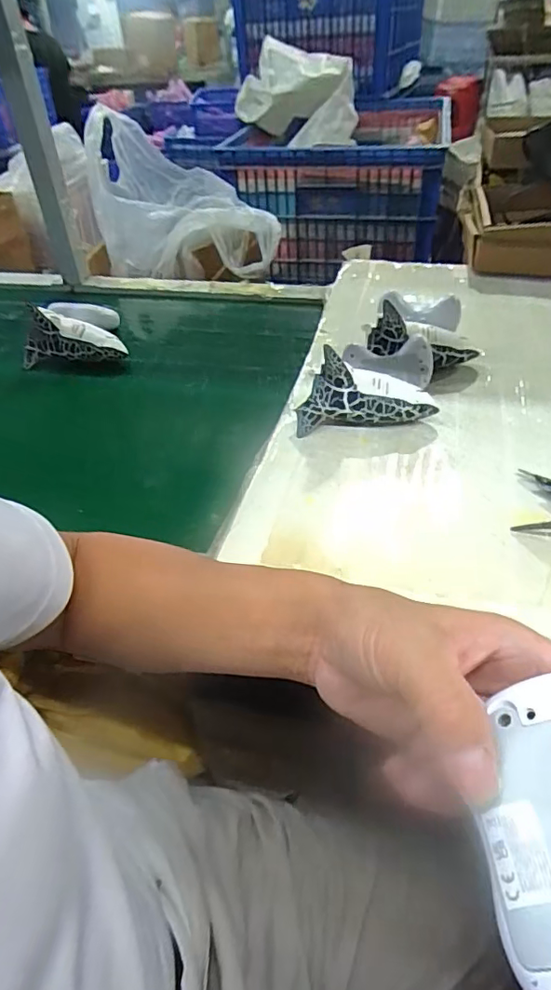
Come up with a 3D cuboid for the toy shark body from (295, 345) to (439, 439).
[{"bbox_3d":[0.104,-0.122,0.637,0.163,0.093,0.046,-4,43,3],"label":"toy shark body"}]

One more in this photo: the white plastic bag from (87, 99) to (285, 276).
[{"bbox_3d":[-0.227,-0.628,1.129,0.435,0.241,0.234,25,51,30],"label":"white plastic bag"}]

